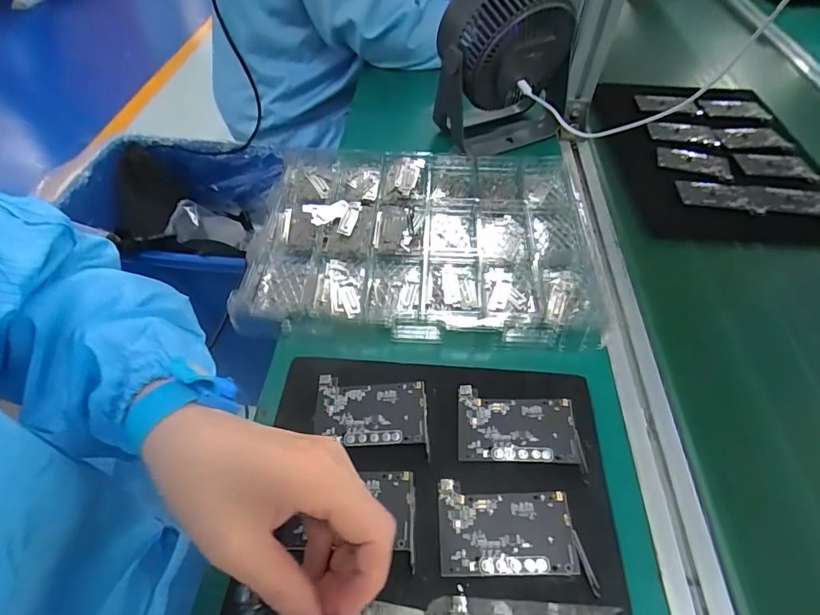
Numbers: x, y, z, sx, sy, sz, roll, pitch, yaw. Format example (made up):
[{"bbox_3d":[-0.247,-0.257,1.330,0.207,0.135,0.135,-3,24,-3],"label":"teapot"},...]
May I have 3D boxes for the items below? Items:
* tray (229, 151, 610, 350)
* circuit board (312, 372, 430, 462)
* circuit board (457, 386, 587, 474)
[{"bbox_3d":[0.013,-0.075,0.486,0.342,0.033,0.250,4,50,2],"label":"tray"},{"bbox_3d":[-0.030,0.081,0.352,0.090,0.012,0.051,6,50,3],"label":"circuit board"},{"bbox_3d":[0.081,0.088,0.343,0.088,0.008,0.054,4,50,2],"label":"circuit board"}]

